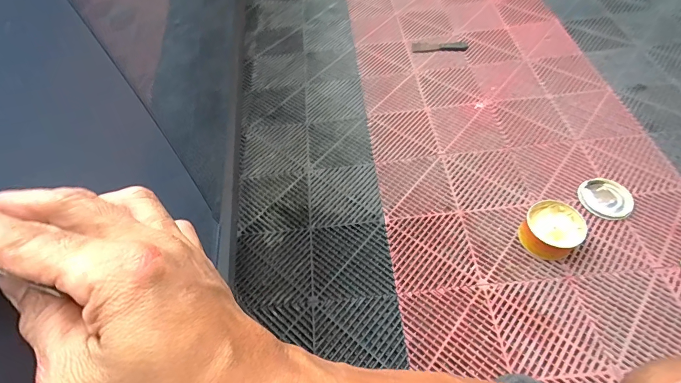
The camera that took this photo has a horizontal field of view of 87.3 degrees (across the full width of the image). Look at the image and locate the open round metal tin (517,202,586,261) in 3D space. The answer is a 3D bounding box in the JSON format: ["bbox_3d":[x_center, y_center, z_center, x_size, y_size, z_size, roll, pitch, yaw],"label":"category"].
[{"bbox_3d":[0.499,0.093,0.846,0.119,0.085,0.119,-3,55,4],"label":"open round metal tin"}]

